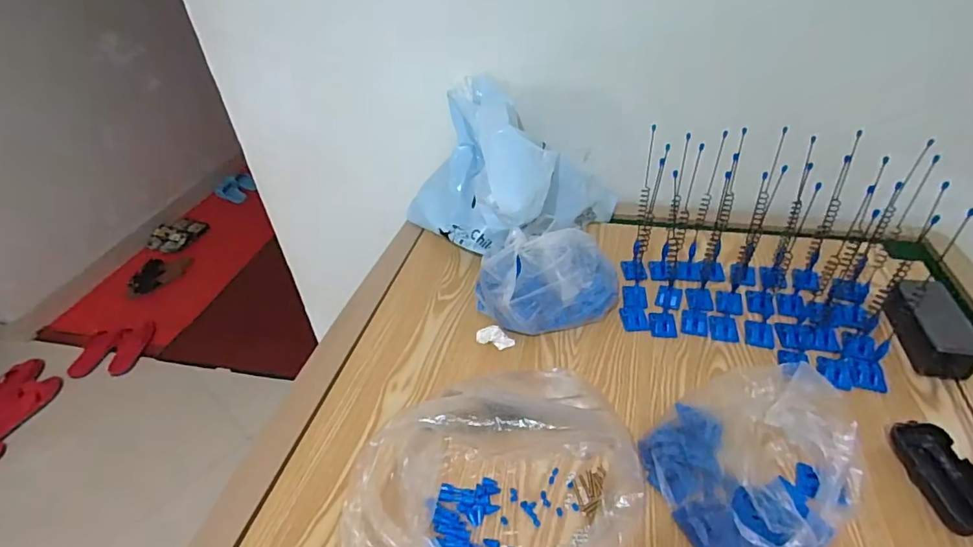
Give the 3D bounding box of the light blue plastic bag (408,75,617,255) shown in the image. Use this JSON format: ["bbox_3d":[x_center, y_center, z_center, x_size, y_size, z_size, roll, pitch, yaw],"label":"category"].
[{"bbox_3d":[0.018,-0.176,0.835,0.301,0.210,0.283,29,50,34],"label":"light blue plastic bag"}]

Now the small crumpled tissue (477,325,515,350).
[{"bbox_3d":[0.012,0.087,0.669,0.050,0.025,0.019,14,43,21],"label":"small crumpled tissue"}]

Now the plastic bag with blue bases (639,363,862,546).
[{"bbox_3d":[0.267,0.177,0.495,0.213,0.072,0.172,-32,46,-28],"label":"plastic bag with blue bases"}]

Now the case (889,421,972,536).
[{"bbox_3d":[0.455,0.199,0.486,0.053,0.026,0.109,-3,40,3],"label":"case"}]

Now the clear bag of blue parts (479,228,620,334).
[{"bbox_3d":[0.090,0.010,0.690,0.191,0.103,0.125,-16,41,-12],"label":"clear bag of blue parts"}]

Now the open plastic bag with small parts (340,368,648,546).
[{"bbox_3d":[0.000,0.177,0.476,0.251,0.135,0.222,-6,40,-1],"label":"open plastic bag with small parts"}]

